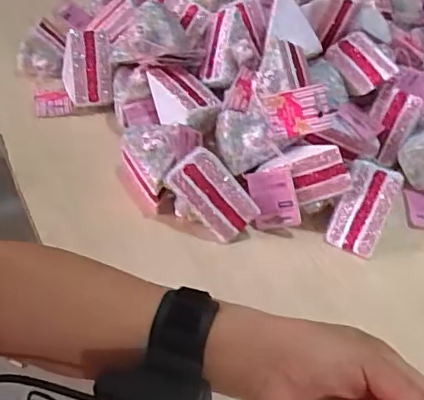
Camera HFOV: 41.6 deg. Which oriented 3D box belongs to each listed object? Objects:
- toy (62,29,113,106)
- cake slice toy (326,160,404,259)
[{"bbox_3d":[-0.143,-0.152,0.639,0.052,0.079,0.044,-13,47,-19],"label":"toy"},{"bbox_3d":[0.151,0.008,0.559,0.051,0.065,0.066,22,46,16],"label":"cake slice toy"}]

